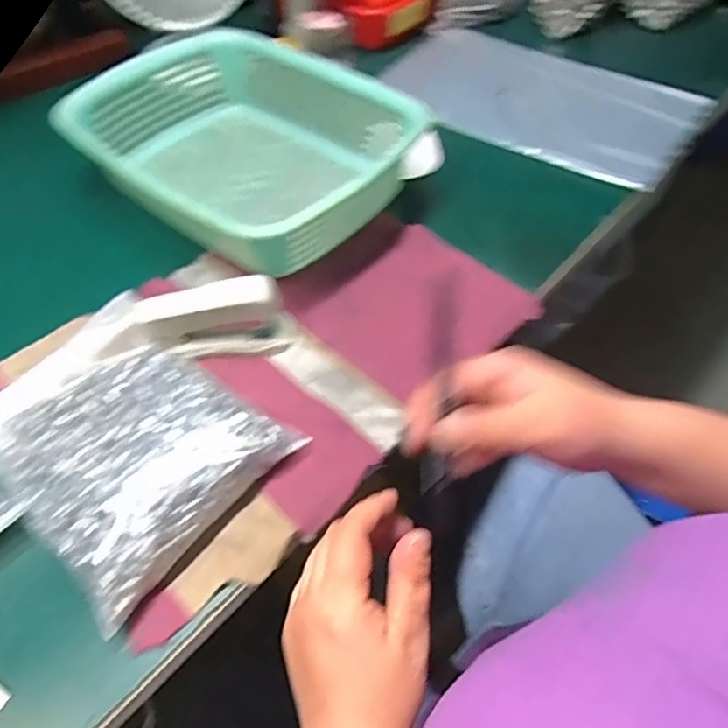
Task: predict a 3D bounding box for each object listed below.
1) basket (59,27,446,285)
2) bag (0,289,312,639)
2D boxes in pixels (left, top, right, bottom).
[{"bbox_3d":[-0.114,-0.199,0.538,0.312,0.079,0.221,35,61,23],"label":"basket"},{"bbox_3d":[-0.157,0.047,0.375,0.175,0.040,0.142,33,60,23],"label":"bag"}]

